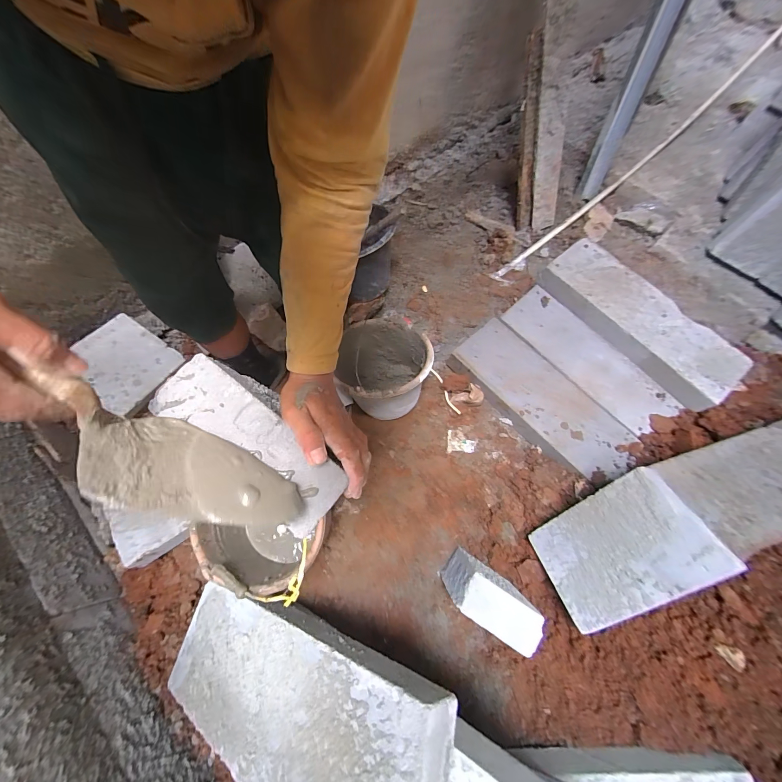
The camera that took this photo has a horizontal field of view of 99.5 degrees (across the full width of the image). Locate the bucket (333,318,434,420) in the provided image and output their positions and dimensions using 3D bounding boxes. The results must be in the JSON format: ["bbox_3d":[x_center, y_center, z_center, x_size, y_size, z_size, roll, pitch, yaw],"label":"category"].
[{"bbox_3d":[-0.011,-0.053,0.947,0.217,0.236,0.225,1,69,-3],"label":"bucket"}]

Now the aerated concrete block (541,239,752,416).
[{"bbox_3d":[0.762,-0.220,1.045,0.243,0.128,0.616,-34,74,-15],"label":"aerated concrete block"}]

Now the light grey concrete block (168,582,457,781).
[{"bbox_3d":[-0.185,0.484,0.536,0.597,0.080,0.214,-8,63,37],"label":"light grey concrete block"}]

